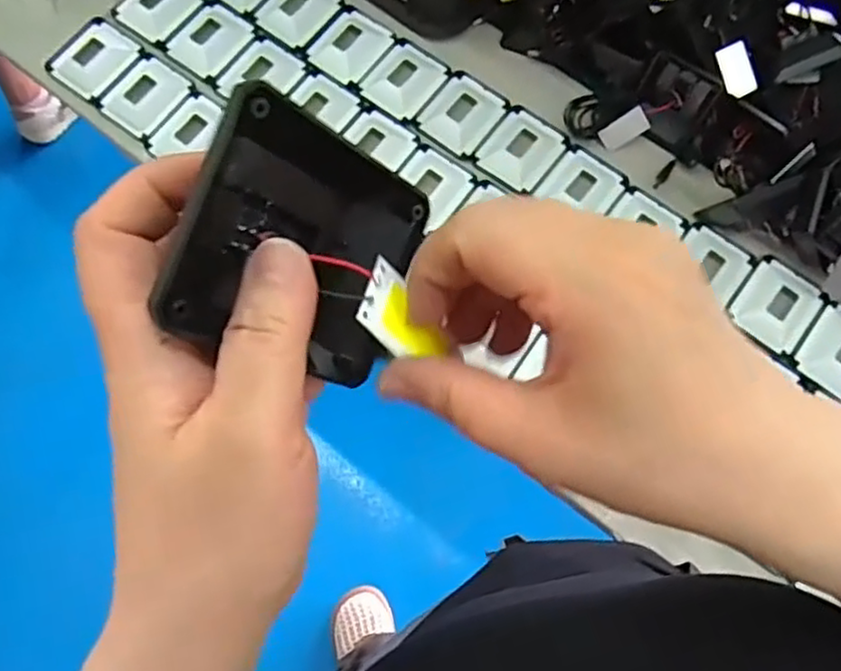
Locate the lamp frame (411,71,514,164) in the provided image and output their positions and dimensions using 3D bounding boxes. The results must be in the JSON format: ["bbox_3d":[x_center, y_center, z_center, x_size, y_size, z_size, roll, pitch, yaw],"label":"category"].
[{"bbox_3d":[0.042,-0.220,0.689,0.068,0.009,0.077,37,75,9],"label":"lamp frame"}]

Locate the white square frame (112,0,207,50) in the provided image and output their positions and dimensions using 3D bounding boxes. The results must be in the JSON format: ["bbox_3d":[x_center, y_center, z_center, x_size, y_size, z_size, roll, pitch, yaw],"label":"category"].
[{"bbox_3d":[-0.267,-0.341,0.724,0.077,0.009,0.085,32,74,8],"label":"white square frame"}]

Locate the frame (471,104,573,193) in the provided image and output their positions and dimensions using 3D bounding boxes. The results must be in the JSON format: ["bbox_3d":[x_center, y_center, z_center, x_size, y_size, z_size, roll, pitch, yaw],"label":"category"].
[{"bbox_3d":[0.100,-0.182,0.679,0.067,0.010,0.077,33,74,8],"label":"frame"}]

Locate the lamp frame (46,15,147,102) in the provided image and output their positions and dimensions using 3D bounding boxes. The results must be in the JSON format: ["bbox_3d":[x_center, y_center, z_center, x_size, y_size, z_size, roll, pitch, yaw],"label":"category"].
[{"bbox_3d":[-0.328,-0.279,0.707,0.073,0.010,0.075,37,75,9],"label":"lamp frame"}]

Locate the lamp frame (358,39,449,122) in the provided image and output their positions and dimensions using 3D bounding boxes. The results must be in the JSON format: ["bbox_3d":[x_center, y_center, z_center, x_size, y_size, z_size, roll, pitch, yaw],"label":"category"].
[{"bbox_3d":[-0.014,-0.258,0.704,0.066,0.010,0.079,33,74,8],"label":"lamp frame"}]

